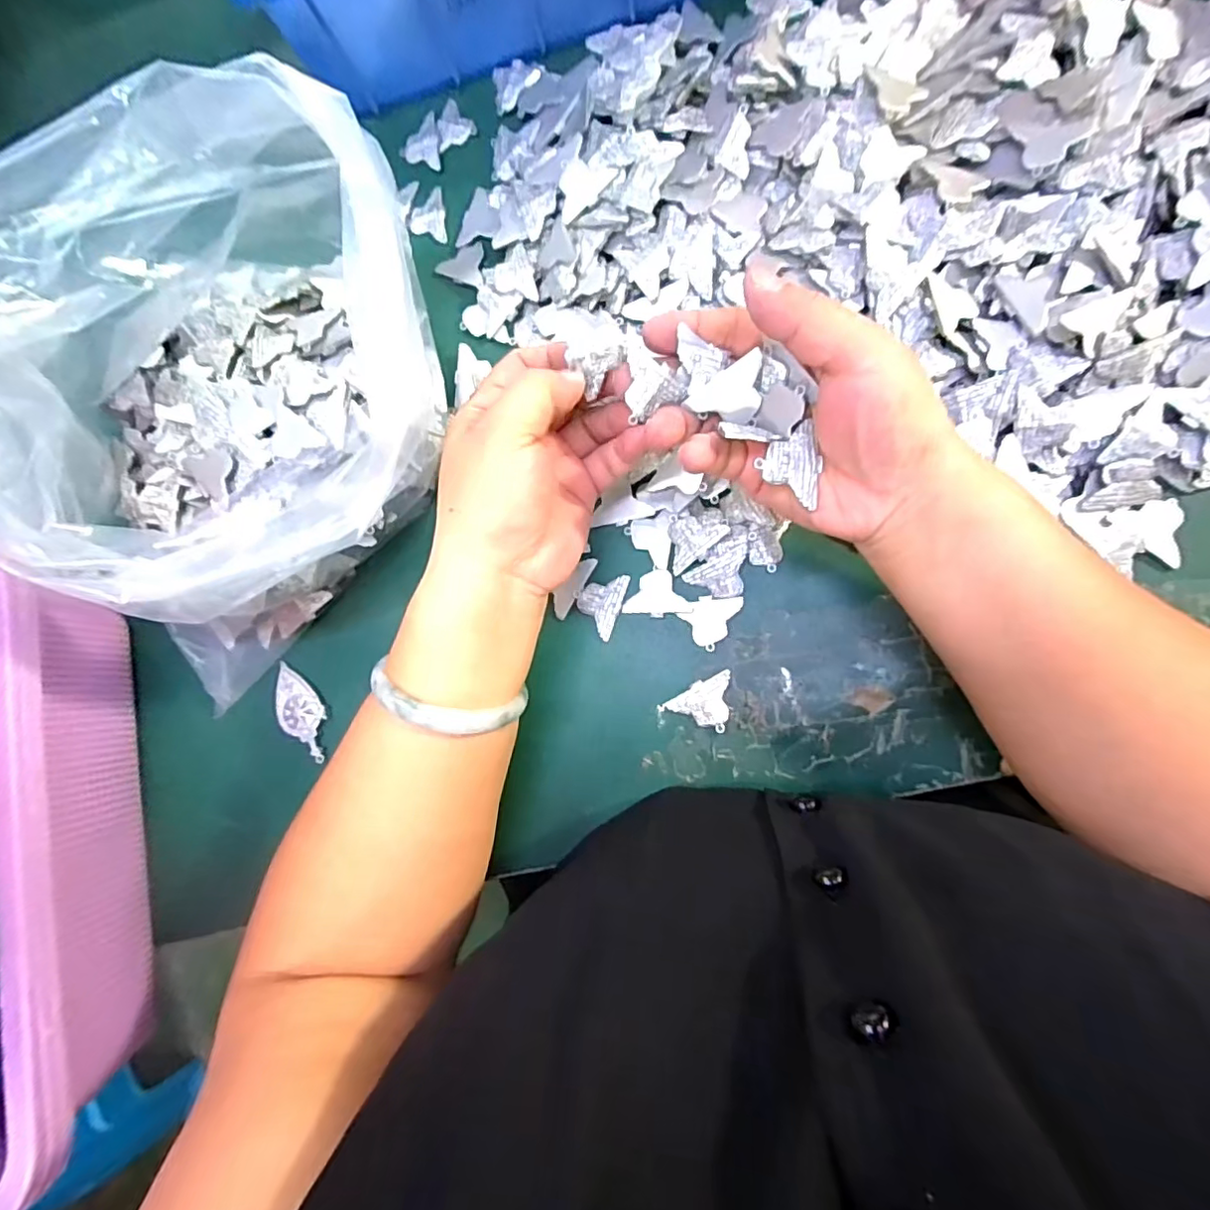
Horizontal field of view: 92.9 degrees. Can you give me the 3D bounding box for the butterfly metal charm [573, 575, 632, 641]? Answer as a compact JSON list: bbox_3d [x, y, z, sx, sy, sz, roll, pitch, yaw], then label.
[{"bbox_3d":[-0.004,-0.001,0.307,0.025,0.004,0.034,18,92,8],"label":"butterfly metal charm"}]

